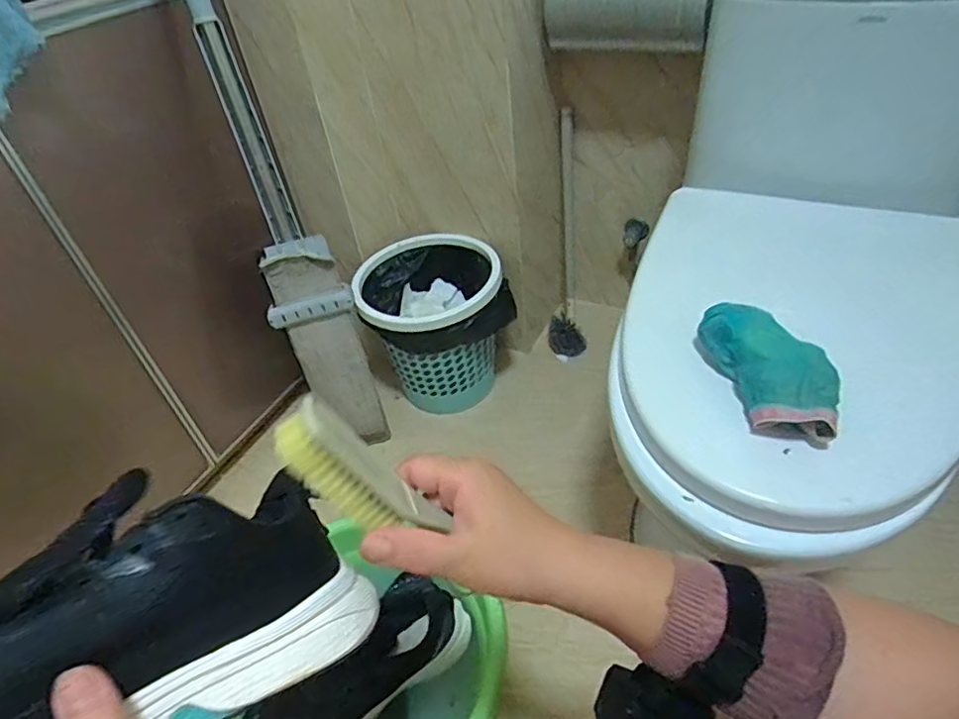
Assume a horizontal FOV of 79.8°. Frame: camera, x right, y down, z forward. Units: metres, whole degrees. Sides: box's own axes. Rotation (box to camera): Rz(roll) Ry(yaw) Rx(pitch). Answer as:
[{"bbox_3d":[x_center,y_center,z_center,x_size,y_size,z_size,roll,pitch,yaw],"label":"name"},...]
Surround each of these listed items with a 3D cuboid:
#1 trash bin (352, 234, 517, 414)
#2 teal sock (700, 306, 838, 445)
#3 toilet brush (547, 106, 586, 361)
[{"bbox_3d":[-0.084,-0.060,1.098,0.255,0.266,0.215,-19,43,-11],"label":"trash bin"},{"bbox_3d":[0.274,0.008,0.542,0.073,0.055,0.161,-13,42,-4],"label":"teal sock"},{"bbox_3d":[0.178,-0.244,1.181,0.076,0.498,0.076,0,21,9],"label":"toilet brush"}]

